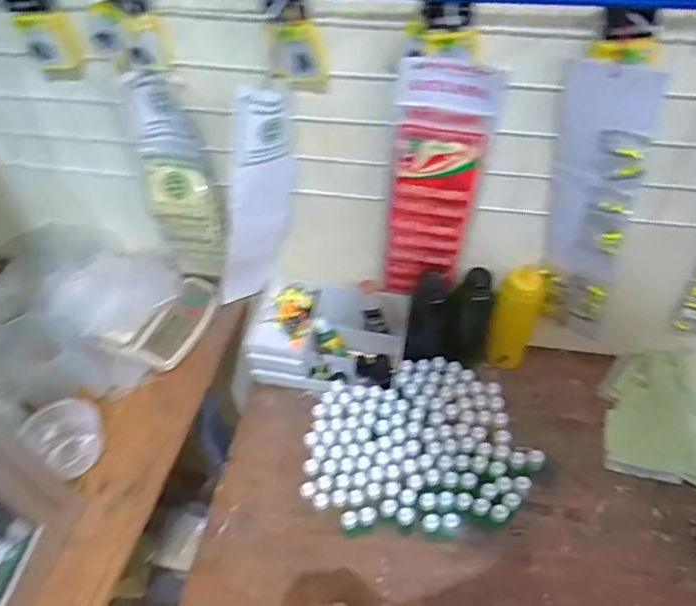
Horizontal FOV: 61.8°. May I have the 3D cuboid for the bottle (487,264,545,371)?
[{"bbox_3d":[0.248,0.025,0.874,0.060,0.179,0.059,26,54,22],"label":"bottle"}]

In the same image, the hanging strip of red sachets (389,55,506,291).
[{"bbox_3d":[0.107,-0.134,0.742,0.105,0.352,0.018,11,49,8],"label":"hanging strip of red sachets"}]

